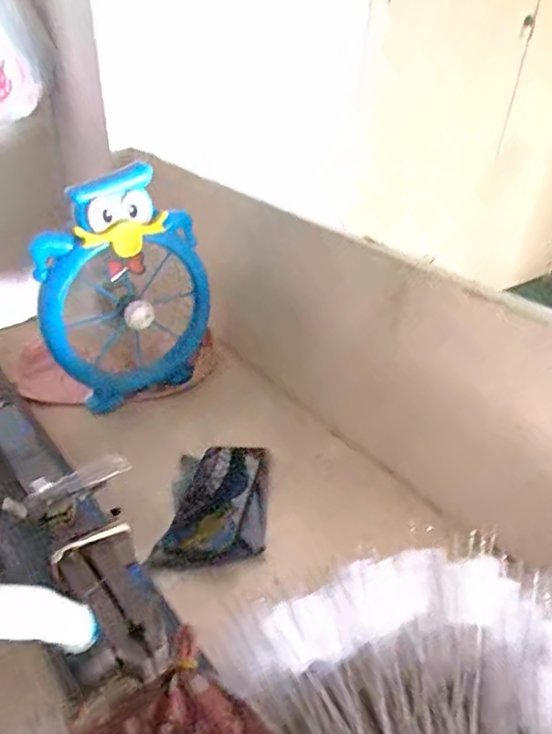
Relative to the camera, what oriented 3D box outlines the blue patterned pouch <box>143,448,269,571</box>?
[{"bbox_3d":[-0.068,0.154,0.623,0.115,0.032,0.154,3,35,0],"label":"blue patterned pouch"}]

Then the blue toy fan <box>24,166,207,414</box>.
[{"bbox_3d":[-0.197,-0.098,0.733,0.226,0.300,0.070,-14,38,-22],"label":"blue toy fan"}]

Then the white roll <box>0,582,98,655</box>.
[{"bbox_3d":[-0.132,0.133,0.288,0.023,0.099,0.021,-17,55,26],"label":"white roll"}]

